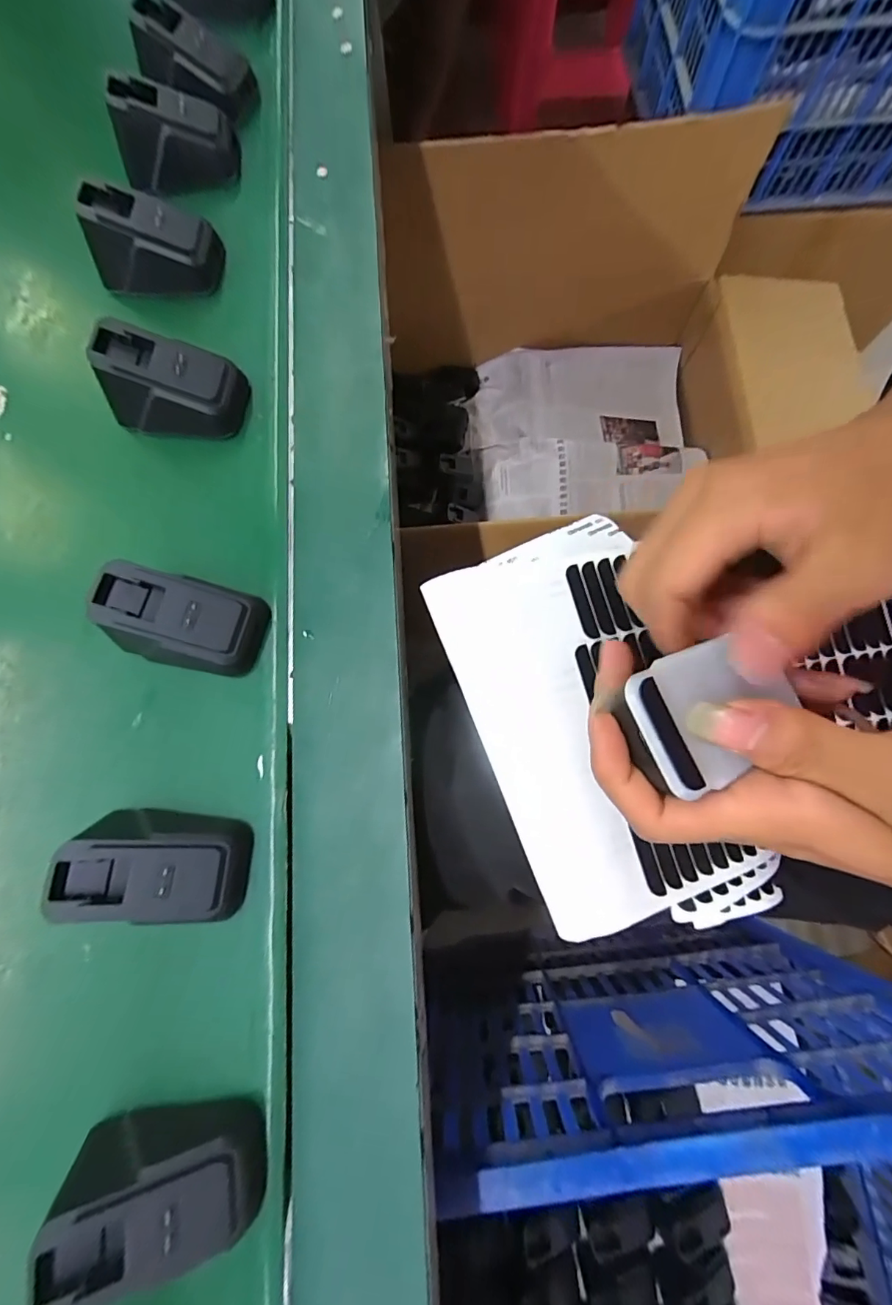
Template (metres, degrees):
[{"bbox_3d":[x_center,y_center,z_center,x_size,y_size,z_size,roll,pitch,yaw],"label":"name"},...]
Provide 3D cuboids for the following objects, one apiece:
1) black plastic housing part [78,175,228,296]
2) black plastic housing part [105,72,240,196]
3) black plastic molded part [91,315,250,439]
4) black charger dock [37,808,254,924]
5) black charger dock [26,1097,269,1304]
[{"bbox_3d":[-0.169,-0.237,0.281,0.070,0.036,0.037,7,78,3],"label":"black plastic housing part"},{"bbox_3d":[-0.170,-0.325,0.304,0.069,0.045,0.031,-7,78,0],"label":"black plastic housing part"},{"bbox_3d":[-0.144,-0.142,0.256,0.065,0.038,0.037,7,78,3],"label":"black plastic molded part"},{"bbox_3d":[-0.118,0.093,0.202,0.065,0.039,0.047,7,78,3],"label":"black charger dock"},{"bbox_3d":[-0.106,0.198,0.178,0.069,0.041,0.040,-1,78,1],"label":"black charger dock"}]

